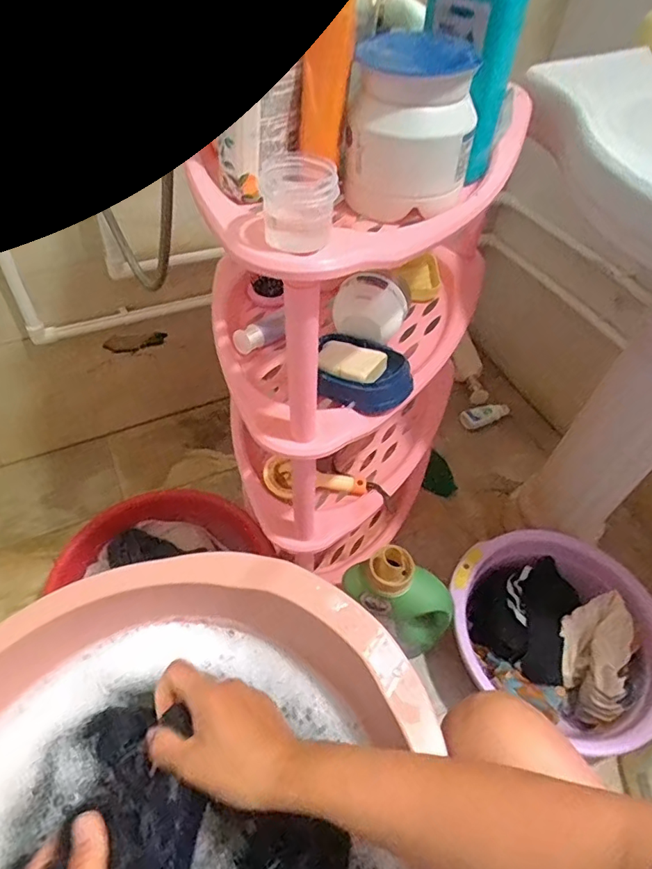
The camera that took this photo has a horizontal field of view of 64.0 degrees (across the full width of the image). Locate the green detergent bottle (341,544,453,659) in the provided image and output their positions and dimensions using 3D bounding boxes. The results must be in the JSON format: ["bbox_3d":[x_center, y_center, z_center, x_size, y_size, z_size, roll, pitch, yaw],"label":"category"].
[{"bbox_3d":[0.116,0.257,0.786,0.108,0.234,0.078,-6,42,35],"label":"green detergent bottle"}]

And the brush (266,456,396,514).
[{"bbox_3d":[0.003,0.069,0.742,0.183,0.043,0.057,2,51,-4],"label":"brush"}]

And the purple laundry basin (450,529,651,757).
[{"bbox_3d":[0.373,0.328,0.856,0.342,0.124,0.302,34,56,20],"label":"purple laundry basin"}]

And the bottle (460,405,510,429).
[{"bbox_3d":[0.371,-0.045,1.217,0.125,0.027,0.050,-14,54,-16],"label":"bottle"}]

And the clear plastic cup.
[{"bbox_3d":[-0.018,-0.159,0.364,0.045,0.052,0.042,-33,61,-28],"label":"clear plastic cup"}]

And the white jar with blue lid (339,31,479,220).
[{"bbox_3d":[0.073,-0.263,0.449,0.105,0.113,0.091,12,51,4],"label":"white jar with blue lid"}]

